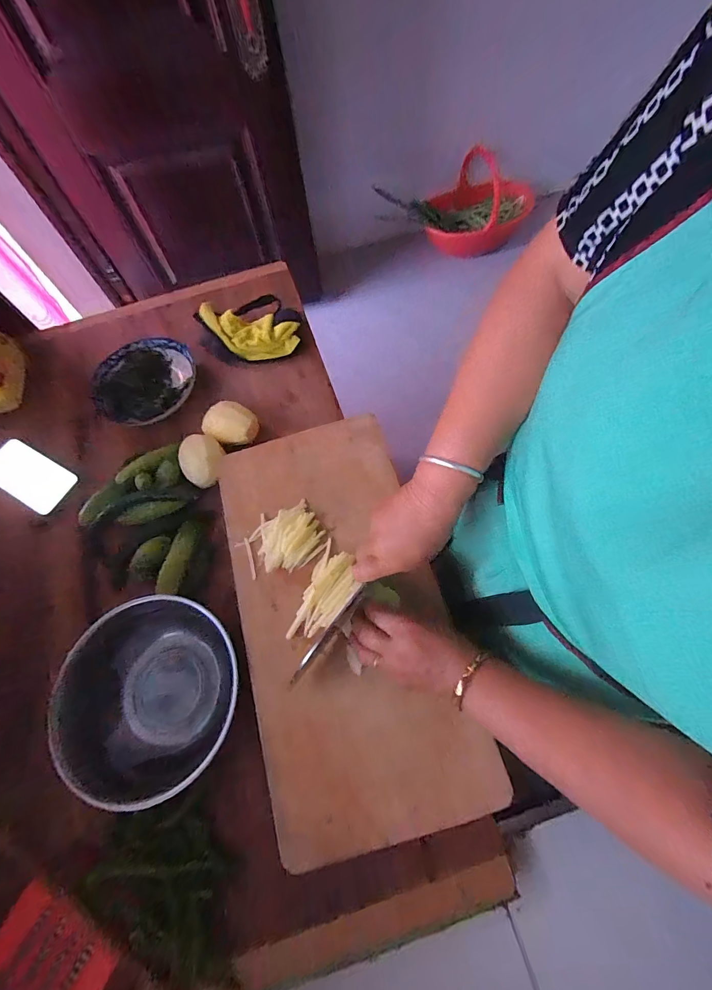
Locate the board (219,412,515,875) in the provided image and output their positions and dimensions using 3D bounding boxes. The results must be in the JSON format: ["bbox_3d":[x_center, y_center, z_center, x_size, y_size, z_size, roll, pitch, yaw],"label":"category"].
[{"bbox_3d":[-0.024,0.118,0.457,0.234,0.028,0.467,-13,67,-4],"label":"board"}]

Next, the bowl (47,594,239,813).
[{"bbox_3d":[-0.238,0.232,0.443,0.198,0.069,0.196,-1,64,2],"label":"bowl"}]

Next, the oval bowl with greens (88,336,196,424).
[{"bbox_3d":[-0.361,-0.197,0.662,0.169,0.040,0.159,-20,65,-7],"label":"oval bowl with greens"}]

